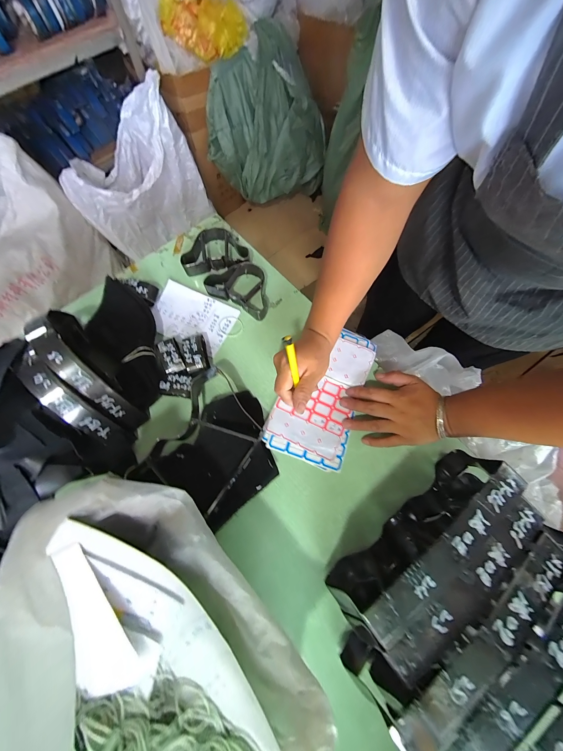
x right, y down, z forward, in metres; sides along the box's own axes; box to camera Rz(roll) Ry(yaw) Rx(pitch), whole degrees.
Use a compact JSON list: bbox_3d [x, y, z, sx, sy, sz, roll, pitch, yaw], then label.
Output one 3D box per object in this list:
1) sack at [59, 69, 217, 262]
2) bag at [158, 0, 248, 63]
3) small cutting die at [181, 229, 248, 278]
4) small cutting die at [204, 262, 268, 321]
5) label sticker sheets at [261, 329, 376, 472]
[{"bbox_3d":[-0.567,-0.777,1.022,0.496,0.419,0.266,-27,74,-10],"label":"sack"},{"bbox_3d":[-0.281,-1.306,0.946,0.333,0.131,0.081,-20,75,-21],"label":"bag"},{"bbox_3d":[-0.130,-0.246,0.494,0.124,0.032,0.096,-6,72,-3],"label":"small cutting die"},{"bbox_3d":[-0.071,-0.167,0.472,0.122,0.033,0.087,30,73,9],"label":"small cutting die"},{"bbox_3d":[0.067,0.023,0.413,0.124,0.011,0.232,21,74,8],"label":"label sticker sheets"}]

